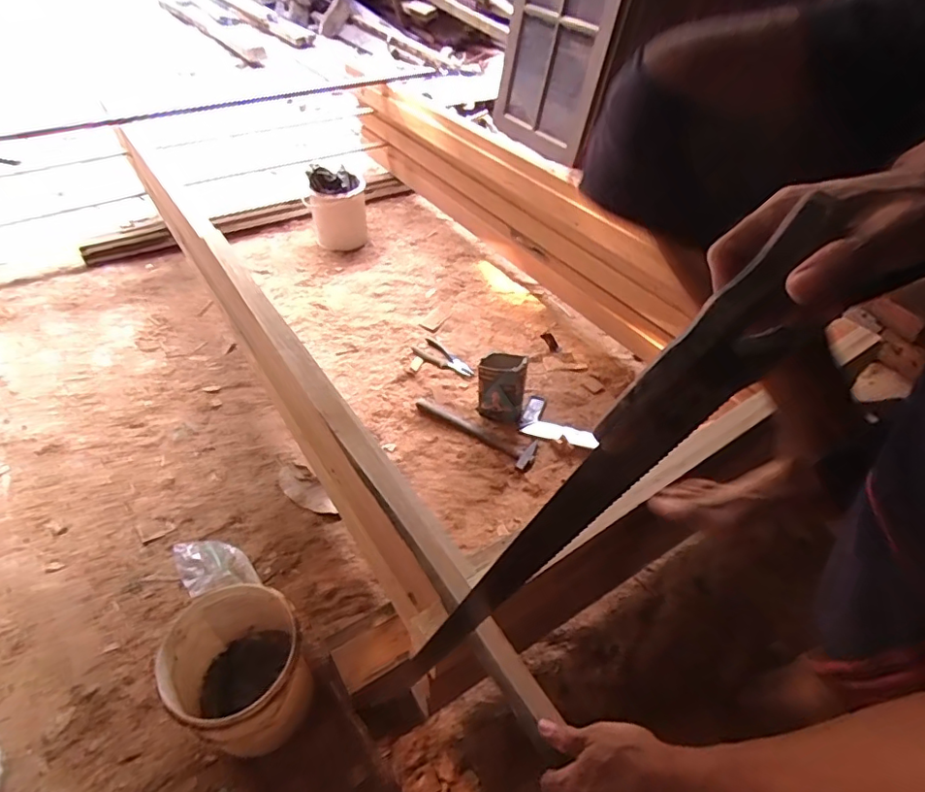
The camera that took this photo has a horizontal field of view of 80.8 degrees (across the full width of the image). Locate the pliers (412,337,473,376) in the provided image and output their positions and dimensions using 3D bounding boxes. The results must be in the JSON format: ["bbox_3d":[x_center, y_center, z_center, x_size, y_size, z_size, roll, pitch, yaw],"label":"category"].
[{"bbox_3d":[-0.052,-0.102,1.434,0.171,0.012,0.072,35,50,28],"label":"pliers"}]

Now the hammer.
[{"bbox_3d":[0.035,0.074,1.262,0.307,0.025,0.077,31,50,24],"label":"hammer"}]

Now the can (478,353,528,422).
[{"bbox_3d":[0.089,-0.018,1.239,0.105,0.140,0.082,14,45,8],"label":"can"}]

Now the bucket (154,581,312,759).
[{"bbox_3d":[-0.318,0.406,0.785,0.172,0.176,0.175,3,45,-3],"label":"bucket"}]

